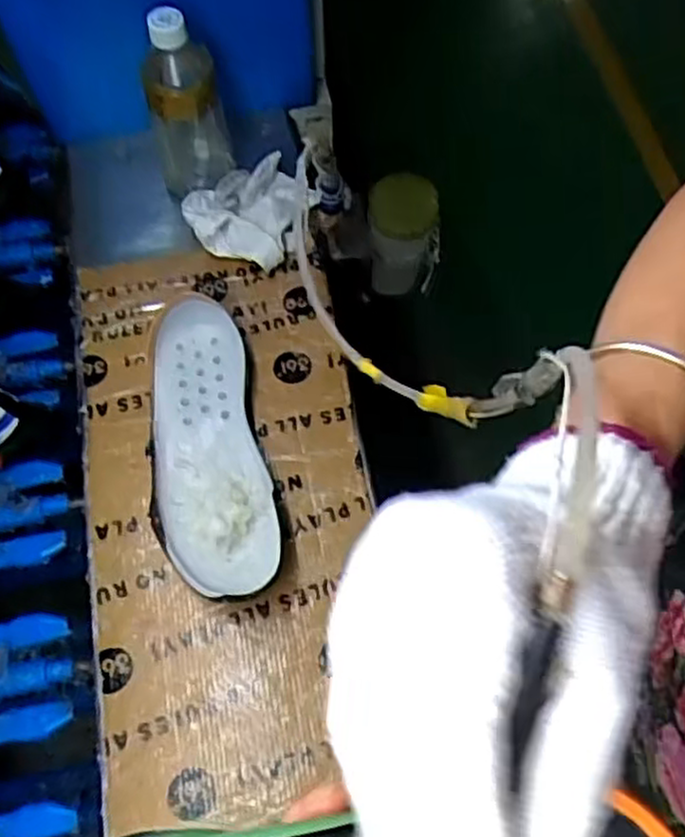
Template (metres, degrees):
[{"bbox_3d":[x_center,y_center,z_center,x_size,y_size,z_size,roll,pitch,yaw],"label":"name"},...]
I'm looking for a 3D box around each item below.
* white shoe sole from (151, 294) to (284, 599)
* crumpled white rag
[{"bbox_3d":[-0.111,0.021,0.621,0.092,0.041,0.250,-12,66,-6],"label":"white shoe sole"},{"bbox_3d":[-0.079,-0.196,0.712,0.099,0.044,0.117,27,68,11],"label":"crumpled white rag"}]

